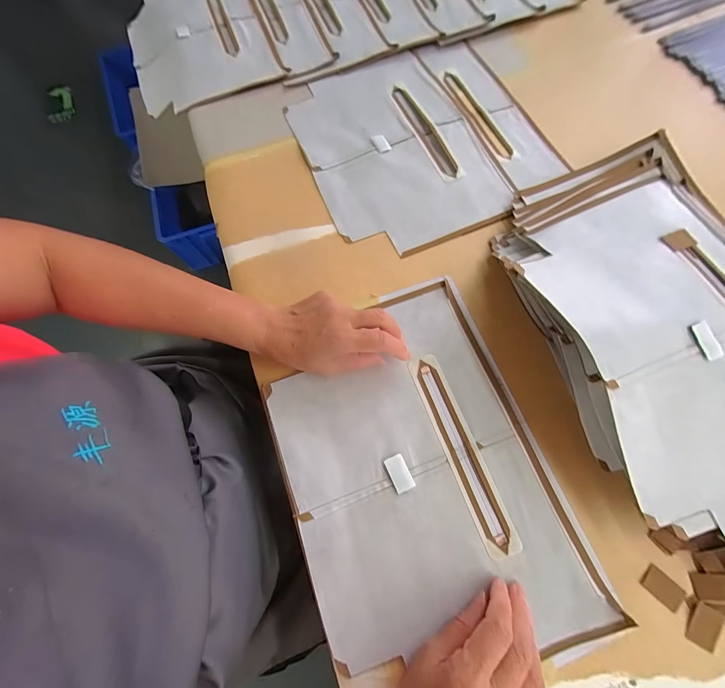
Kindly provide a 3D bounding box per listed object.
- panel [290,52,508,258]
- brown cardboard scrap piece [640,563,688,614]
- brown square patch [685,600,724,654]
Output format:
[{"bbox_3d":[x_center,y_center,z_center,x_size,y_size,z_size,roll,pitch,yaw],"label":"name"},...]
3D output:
[{"bbox_3d":[0.037,-0.278,0.449,0.226,0.008,0.331,-22,73,-5],"label":"panel"},{"bbox_3d":[0.267,0.216,0.283,0.033,0.004,0.022,42,78,14],"label":"brown cardboard scrap piece"},{"bbox_3d":[0.292,0.241,0.272,0.021,0.004,0.033,34,77,12],"label":"brown square patch"}]

